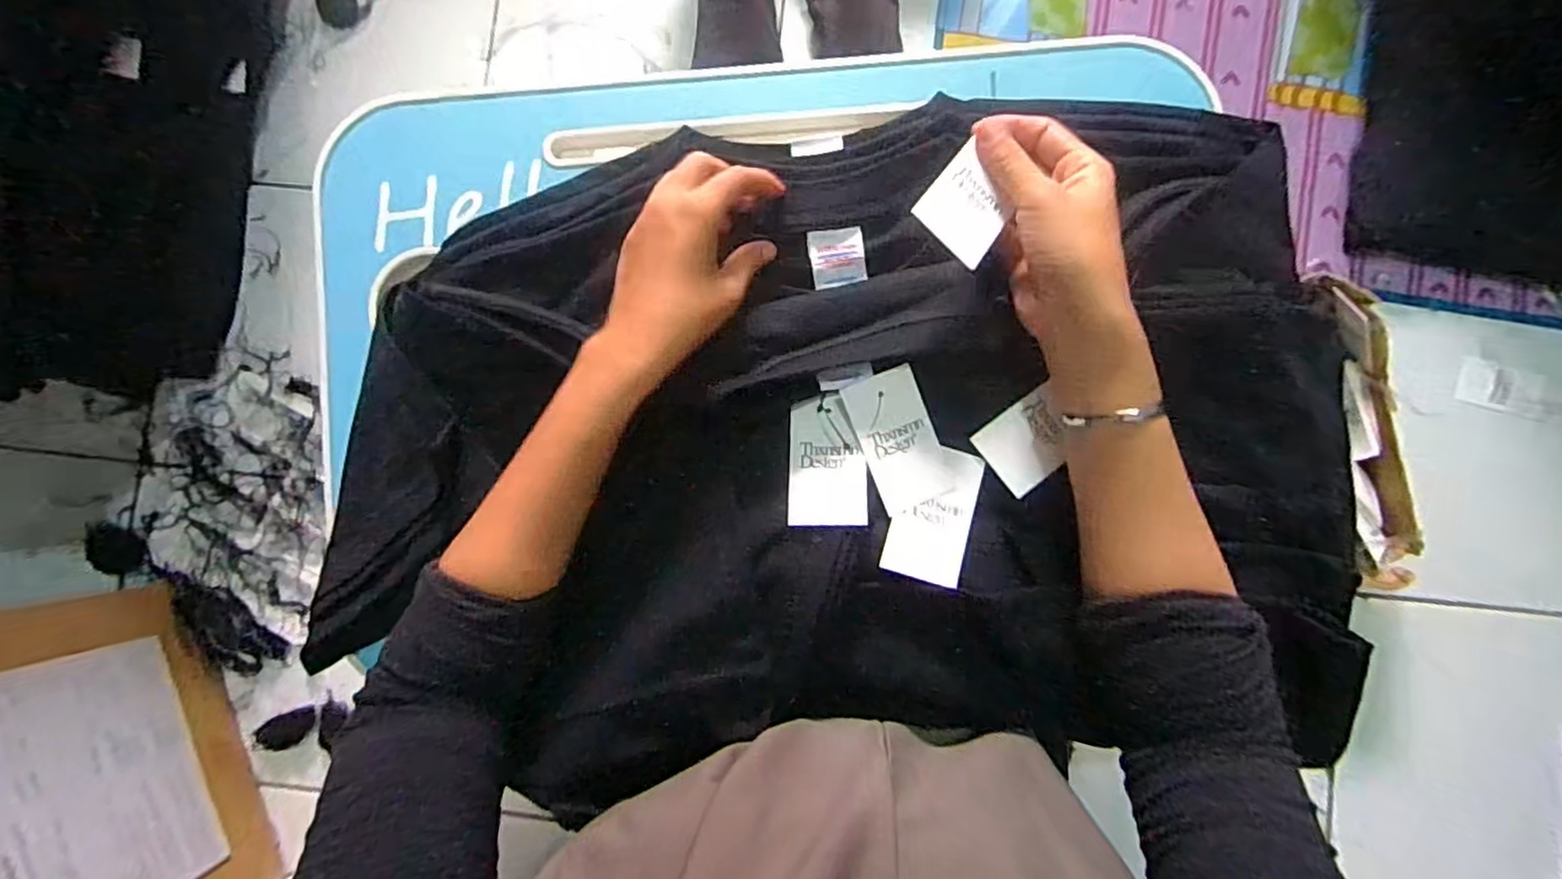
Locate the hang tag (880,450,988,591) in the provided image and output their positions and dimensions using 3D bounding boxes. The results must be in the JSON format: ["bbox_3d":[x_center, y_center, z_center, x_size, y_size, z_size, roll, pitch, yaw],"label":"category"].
[{"bbox_3d":[0.091,0.044,0.392,0.047,0.004,0.079,16,81,1],"label":"hang tag"}]

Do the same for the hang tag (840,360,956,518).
[{"bbox_3d":[0.070,0.000,0.389,0.045,0.004,0.079,-22,93,-8],"label":"hang tag"}]

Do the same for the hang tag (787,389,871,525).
[{"bbox_3d":[0.028,0.013,0.386,0.045,0.005,0.075,1,82,5],"label":"hang tag"}]

